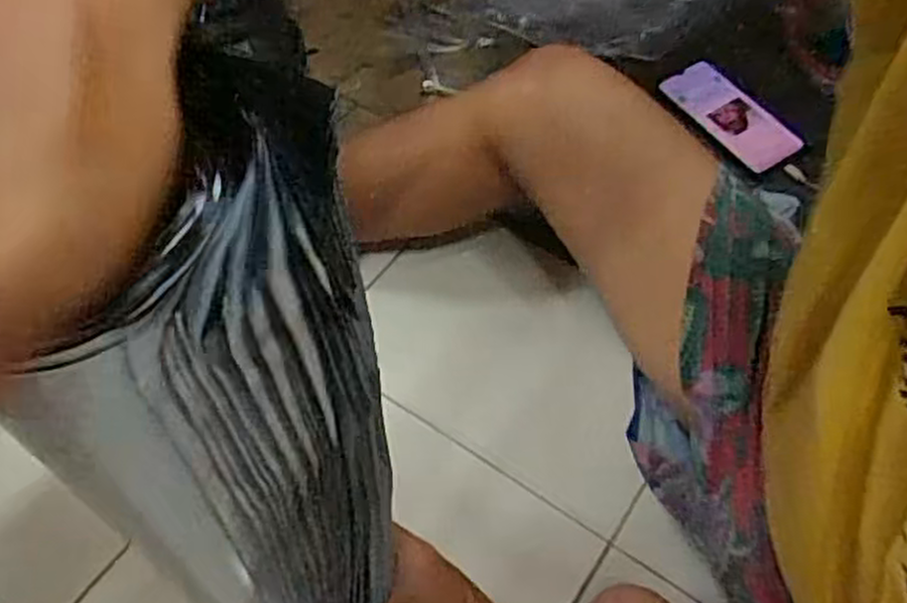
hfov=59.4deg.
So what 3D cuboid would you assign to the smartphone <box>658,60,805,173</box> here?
[{"bbox_3d":[0.292,-0.198,0.842,0.065,0.008,0.156,-35,66,-4],"label":"smartphone"}]

